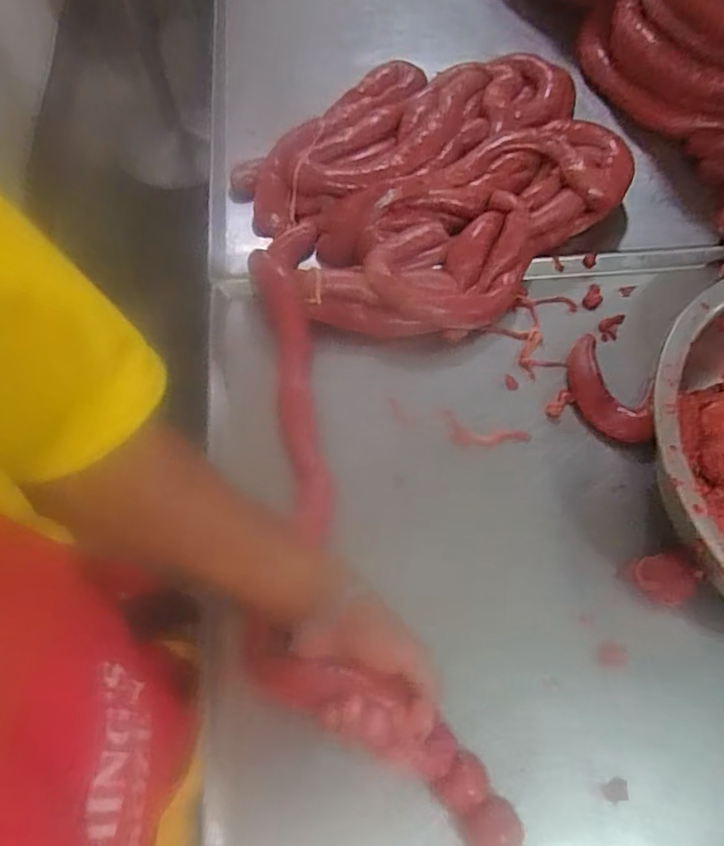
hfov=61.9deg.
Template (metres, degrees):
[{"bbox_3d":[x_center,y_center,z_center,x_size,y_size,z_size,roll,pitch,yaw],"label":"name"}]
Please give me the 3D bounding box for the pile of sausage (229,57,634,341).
[{"bbox_3d":[0.068,-0.269,0.672,0.449,0.048,0.337,-41,70,-18],"label":"pile of sausage"}]

